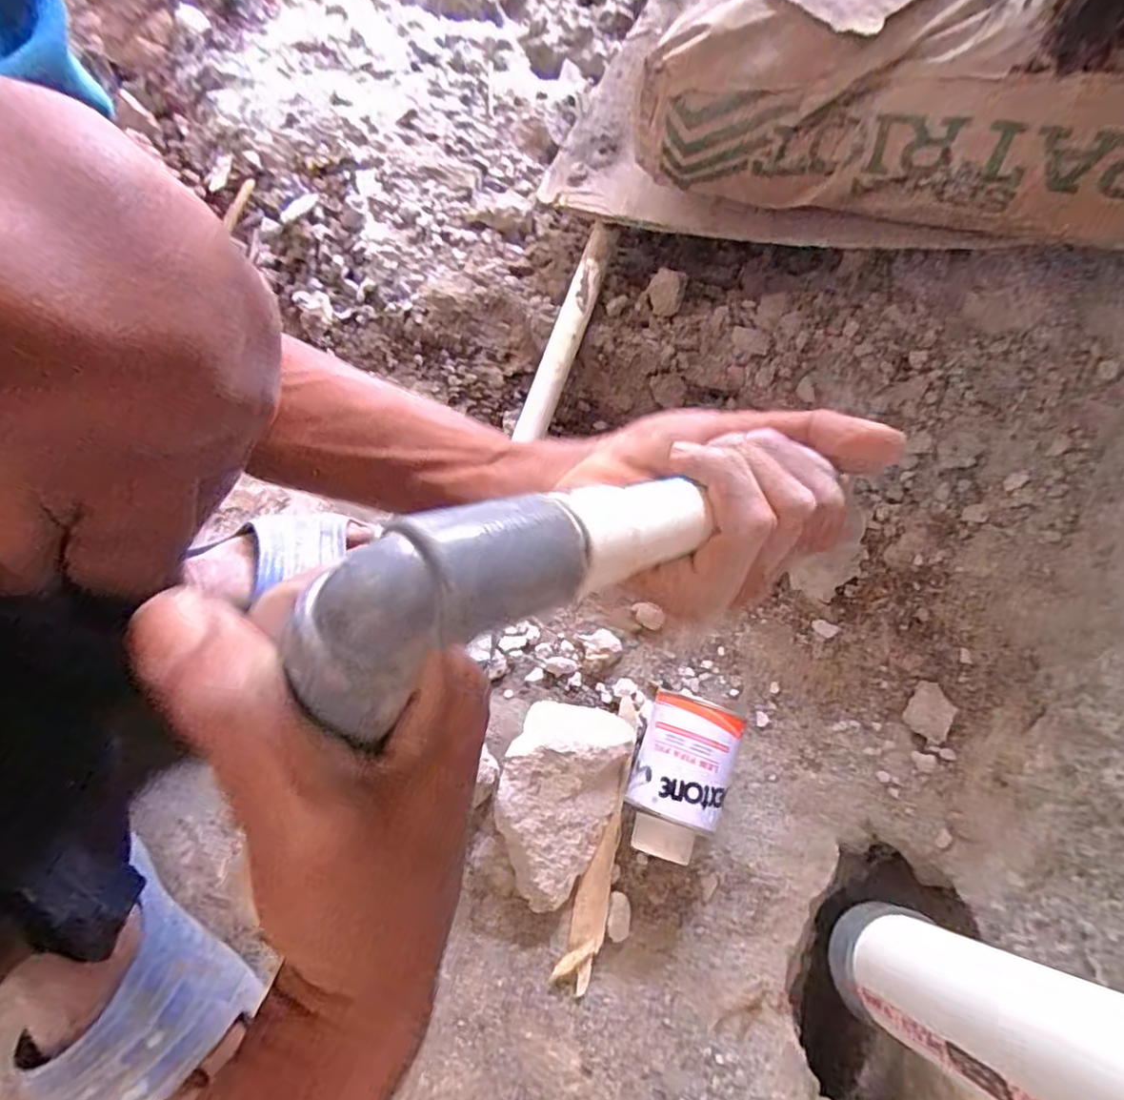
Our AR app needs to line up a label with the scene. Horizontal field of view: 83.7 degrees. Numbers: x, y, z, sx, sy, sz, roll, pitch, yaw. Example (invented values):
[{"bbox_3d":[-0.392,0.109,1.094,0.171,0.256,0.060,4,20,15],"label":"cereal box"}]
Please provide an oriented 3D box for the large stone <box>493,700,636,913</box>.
[{"bbox_3d":[-0.003,0.176,0.444,0.077,0.065,0.134,16,68,10],"label":"large stone"}]

